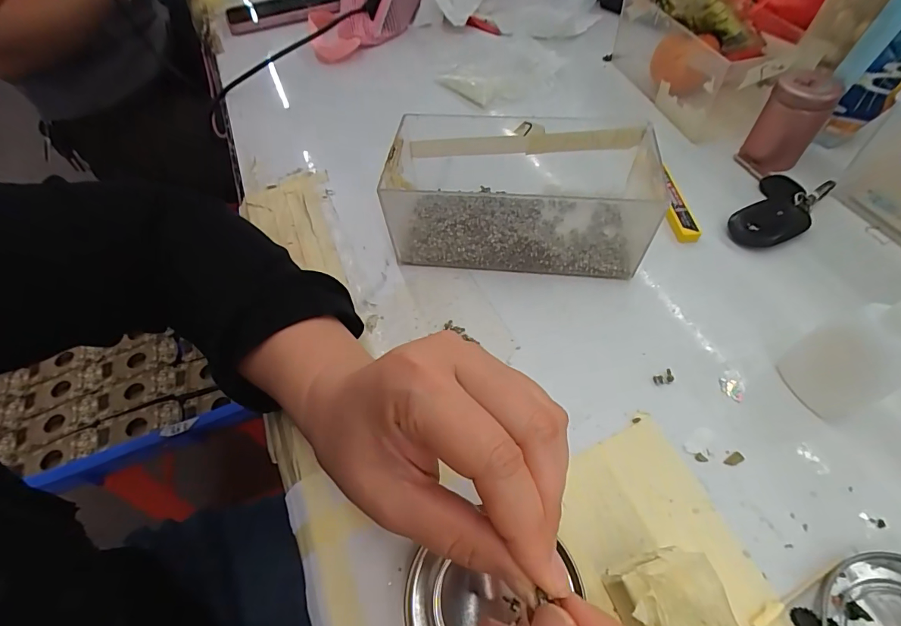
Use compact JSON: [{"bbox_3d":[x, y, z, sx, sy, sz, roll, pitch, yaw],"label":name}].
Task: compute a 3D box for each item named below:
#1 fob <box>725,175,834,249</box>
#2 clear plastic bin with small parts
[{"bbox_3d":[0.255,-0.081,0.333,0.044,0.010,0.091,36,65,26],"label":"fob"},{"bbox_3d":[0.057,-0.091,0.319,0.192,0.066,0.108,4,55,8],"label":"clear plastic bin with small parts"}]

